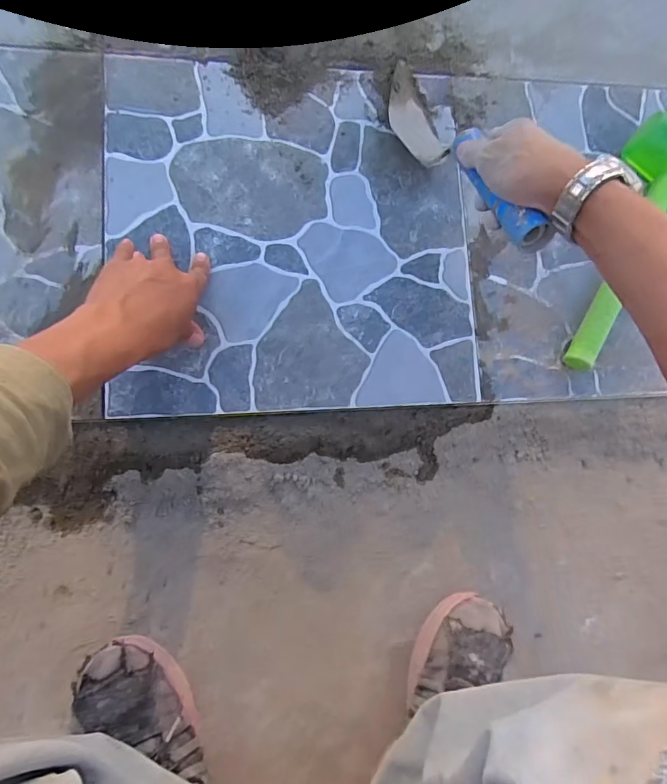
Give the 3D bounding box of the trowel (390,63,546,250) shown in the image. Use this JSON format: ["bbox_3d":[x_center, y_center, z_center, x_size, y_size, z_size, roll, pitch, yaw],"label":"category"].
[{"bbox_3d":[0.110,-0.248,0.487,0.067,0.051,0.322,-15,54,-7],"label":"trowel"}]

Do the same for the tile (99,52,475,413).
[{"bbox_3d":[-0.042,-0.176,0.529,0.391,0.006,0.388,-2,83,-8],"label":"tile"}]

